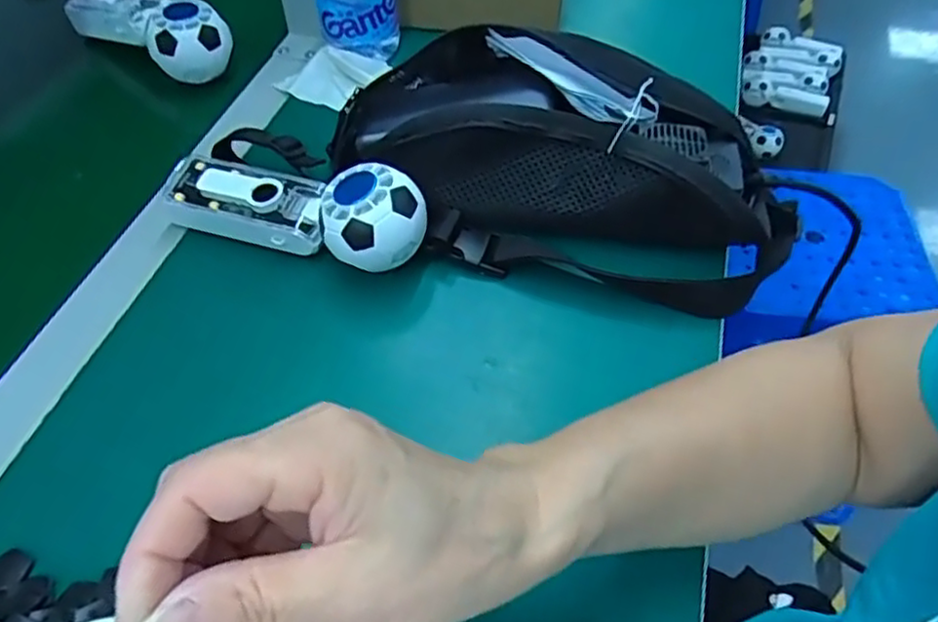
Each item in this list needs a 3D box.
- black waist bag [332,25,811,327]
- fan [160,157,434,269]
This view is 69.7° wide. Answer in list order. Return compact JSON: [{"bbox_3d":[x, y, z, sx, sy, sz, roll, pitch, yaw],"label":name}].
[{"bbox_3d":[0.067,-0.110,0.437,0.301,0.083,0.180,14,54,10],"label":"black waist bag"},{"bbox_3d":[-0.112,-0.067,0.418,0.176,0.057,0.051,17,55,12],"label":"fan"}]

